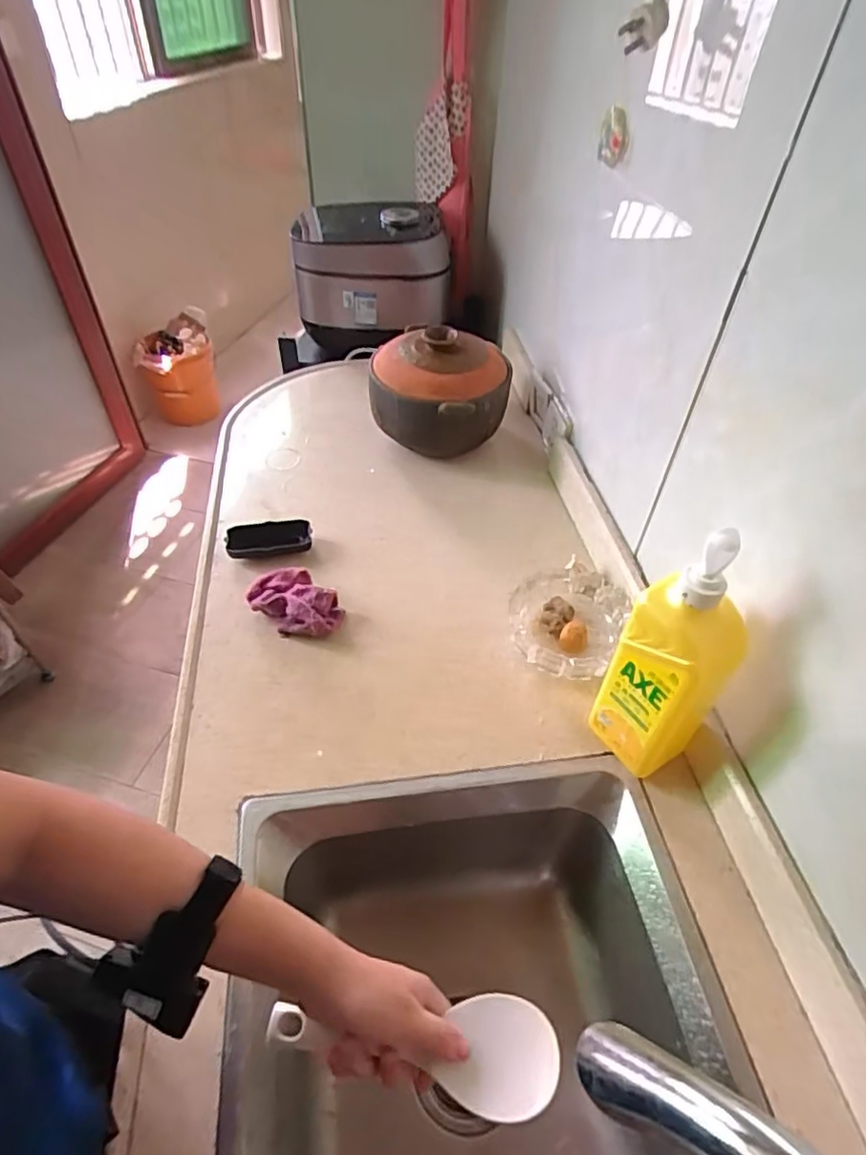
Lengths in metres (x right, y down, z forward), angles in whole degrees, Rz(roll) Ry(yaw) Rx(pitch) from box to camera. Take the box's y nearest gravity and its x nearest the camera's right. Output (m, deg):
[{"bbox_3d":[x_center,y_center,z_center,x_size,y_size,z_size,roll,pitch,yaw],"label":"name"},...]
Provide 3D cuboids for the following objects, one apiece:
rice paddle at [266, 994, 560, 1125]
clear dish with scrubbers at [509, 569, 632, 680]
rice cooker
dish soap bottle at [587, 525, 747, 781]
[{"bbox_3d":[-0.016,0.317,0.414,0.195,0.007,0.065,2,45,6],"label":"rice paddle"},{"bbox_3d":[0.163,0.052,0.746,0.132,0.044,0.168,23,48,16],"label":"clear dish with scrubbers"},{"bbox_3d":[-0.135,-0.637,1.269,0.295,0.219,0.312,-4,46,-9],"label":"rice cooker"},{"bbox_3d":[0.218,0.081,0.556,0.068,0.281,0.087,-24,52,-26],"label":"dish soap bottle"}]

